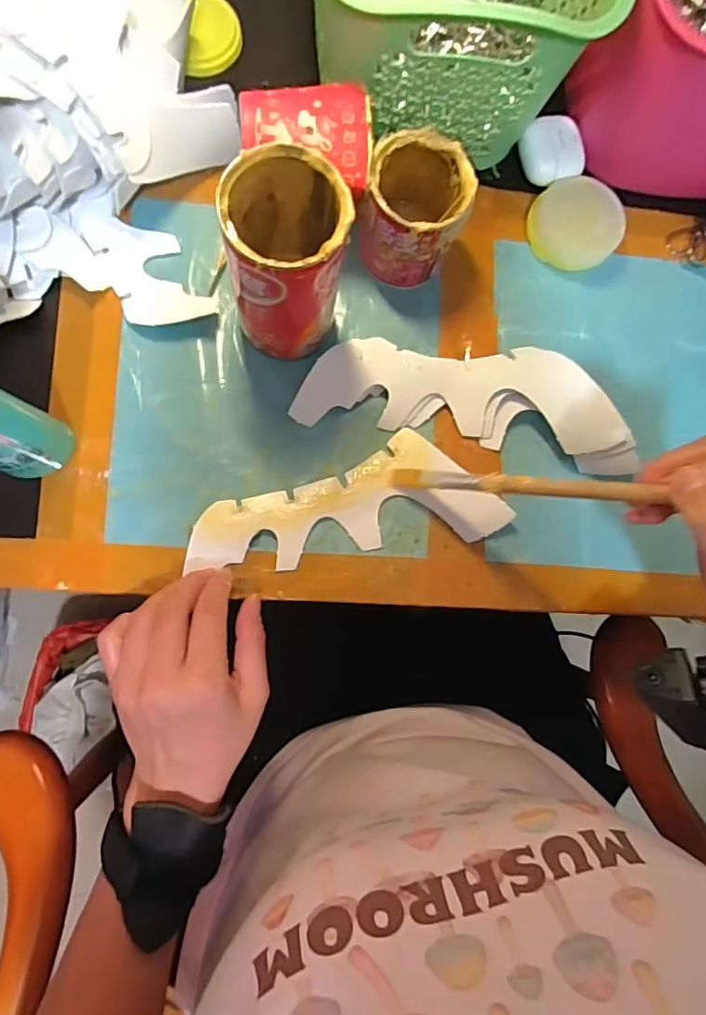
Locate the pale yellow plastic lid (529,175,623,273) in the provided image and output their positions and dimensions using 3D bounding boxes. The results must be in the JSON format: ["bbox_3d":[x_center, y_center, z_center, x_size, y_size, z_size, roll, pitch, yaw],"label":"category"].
[{"bbox_3d":[0.170,-0.216,0.394,0.069,0.014,0.061,24,111,-2],"label":"pale yellow plastic lid"}]

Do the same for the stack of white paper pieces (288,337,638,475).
[{"bbox_3d":[0.084,-0.081,0.367,0.234,0.034,0.076,9,84,-6],"label":"stack of white paper pieces"}]

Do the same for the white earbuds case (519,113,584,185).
[{"bbox_3d":[0.153,-0.274,0.403,0.043,0.026,0.047,-25,88,-9],"label":"white earbuds case"}]

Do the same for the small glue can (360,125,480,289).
[{"bbox_3d":[0.039,-0.200,0.357,0.064,0.075,0.068,1,85,-7],"label":"small glue can"}]

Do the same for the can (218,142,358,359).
[{"bbox_3d":[-0.039,-0.142,0.313,0.064,0.121,0.068,1,85,-7],"label":"can"}]

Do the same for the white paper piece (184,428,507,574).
[{"bbox_3d":[-0.004,-0.005,0.360,0.217,0.011,0.077,-8,86,-8],"label":"white paper piece"}]

